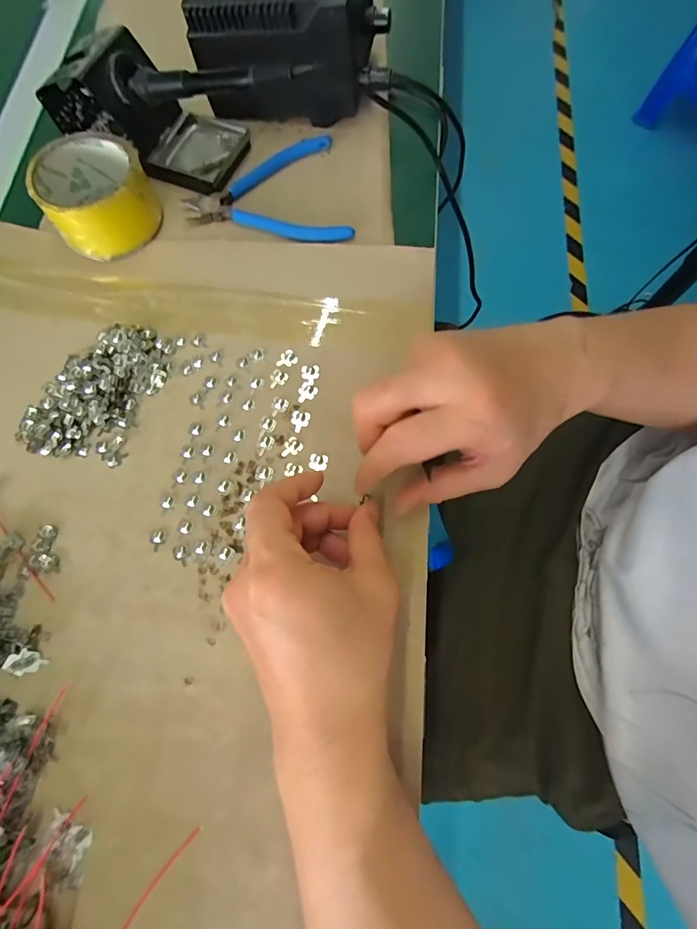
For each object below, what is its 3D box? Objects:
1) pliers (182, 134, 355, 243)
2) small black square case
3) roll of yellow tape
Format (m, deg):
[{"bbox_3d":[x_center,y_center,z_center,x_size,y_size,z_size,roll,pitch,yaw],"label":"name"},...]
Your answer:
[{"bbox_3d":[-0.063,-0.246,0.373,0.145,0.008,0.105,9,73,4],"label":"pliers"},{"bbox_3d":[-0.138,-0.283,0.382,0.080,0.012,0.074,21,74,7],"label":"small black square case"},{"bbox_3d":[-0.205,-0.222,0.349,0.082,0.043,0.083,0,73,1],"label":"roll of yellow tape"}]

